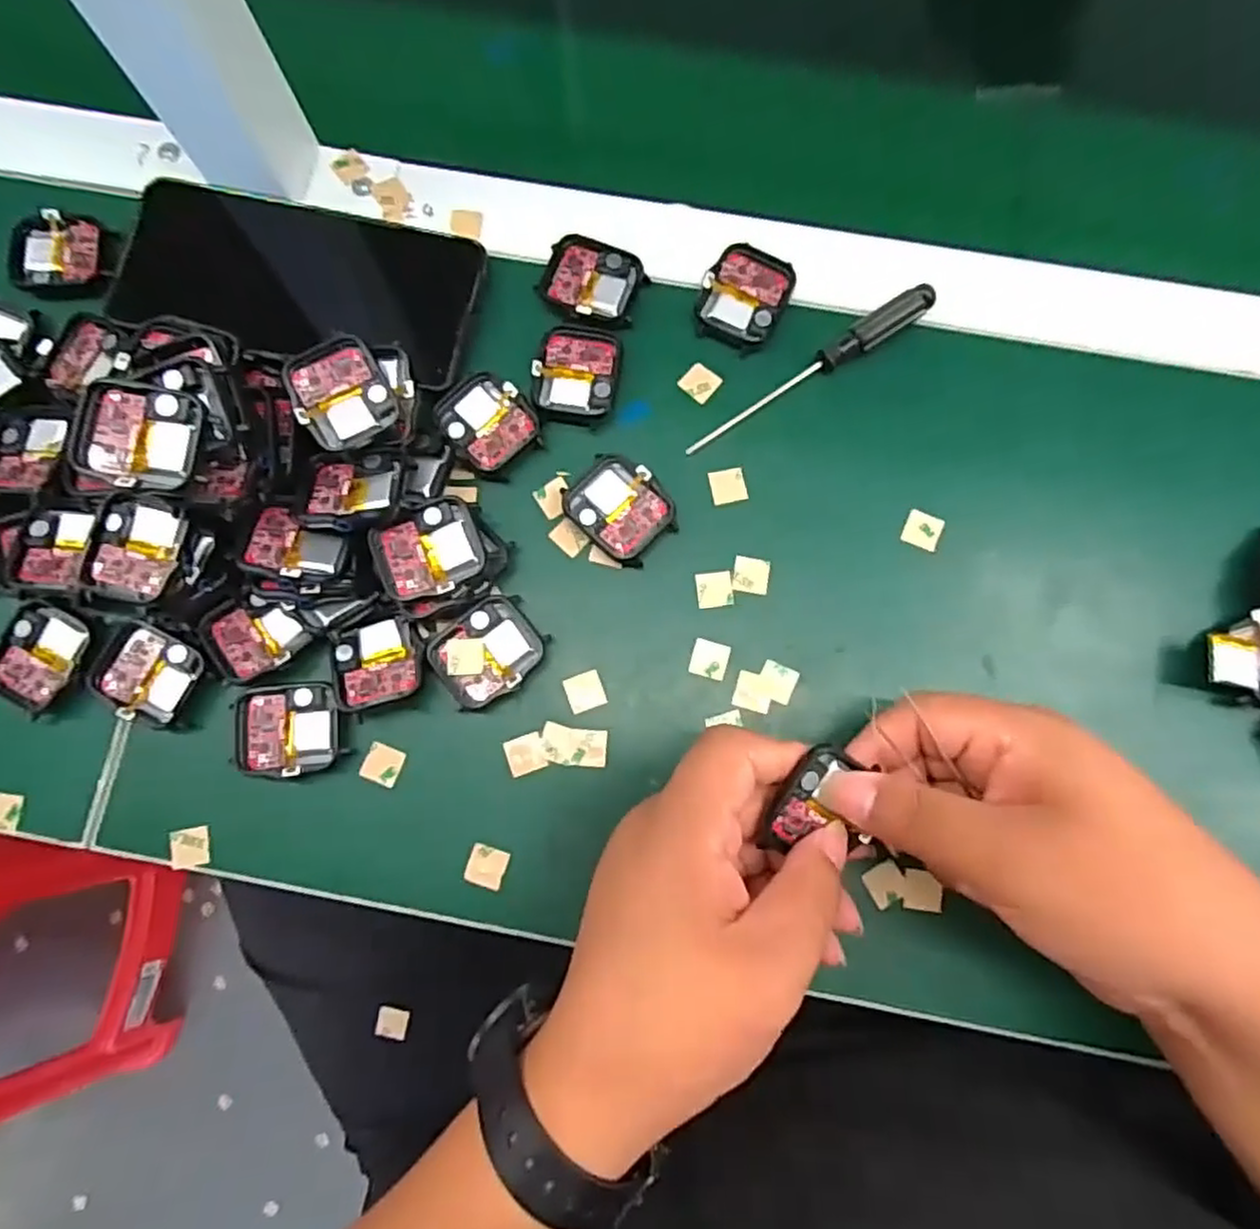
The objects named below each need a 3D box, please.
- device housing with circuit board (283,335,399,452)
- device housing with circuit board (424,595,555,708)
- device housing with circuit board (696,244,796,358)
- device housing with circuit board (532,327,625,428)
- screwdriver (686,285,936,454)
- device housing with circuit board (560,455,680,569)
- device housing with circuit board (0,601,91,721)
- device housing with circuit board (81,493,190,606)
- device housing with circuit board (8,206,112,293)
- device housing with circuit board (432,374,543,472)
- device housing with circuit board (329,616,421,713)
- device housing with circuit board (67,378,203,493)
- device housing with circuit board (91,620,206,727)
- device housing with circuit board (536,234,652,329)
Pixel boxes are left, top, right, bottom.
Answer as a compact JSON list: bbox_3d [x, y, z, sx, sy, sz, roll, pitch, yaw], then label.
[{"bbox_3d":[-0.120,-0.093,0.300,0.038,0.010,0.042,-30,81,-5],"label":"device housing with circuit board"},{"bbox_3d":[-0.060,0.016,0.309,0.044,0.011,0.038,-38,82,-6],"label":"device housing with circuit board"},{"bbox_3d":[0.054,-0.149,0.336,0.037,0.010,0.049,26,81,5],"label":"device housing with circuit board"},{"bbox_3d":[-0.024,-0.109,0.329,0.037,0.006,0.046,7,80,2],"label":"device housing with circuit board"},{"bbox_3d":[0.082,-0.111,0.328,0.129,0.014,0.013,-33,82,-5],"label":"screwdriver"},{"bbox_3d":[-0.005,-0.047,0.319,0.046,0.011,0.037,42,83,7],"label":"device housing with circuit board"},{"bbox_3d":[-0.251,0.018,0.309,0.031,0.009,0.043,20,81,4],"label":"device housing with circuit board"},{"bbox_3d":[-0.196,-0.026,0.286,0.036,0.008,0.041,10,83,-1],"label":"device housing with circuit board"},{"bbox_3d":[-0.269,-0.172,0.342,0.045,0.008,0.038,-4,80,0],"label":"device housing with circuit board"},{"bbox_3d":[-0.064,-0.087,0.325,0.036,0.007,0.042,-38,82,-6],"label":"device housing with circuit board"},{"bbox_3d":[-0.106,0.020,0.306,0.037,0.007,0.034,-15,81,-2],"label":"device housing with circuit board"},{"bbox_3d":[-0.178,-0.064,0.261,0.044,0.008,0.037,11,80,2],"label":"device housing with circuit board"},{"bbox_3d":[-0.204,0.024,0.307,0.043,0.006,0.035,28,82,5],"label":"device housing with circuit board"},{"bbox_3d":[-0.017,-0.155,0.337,0.045,0.007,0.040,24,81,4],"label":"device housing with circuit board"}]

